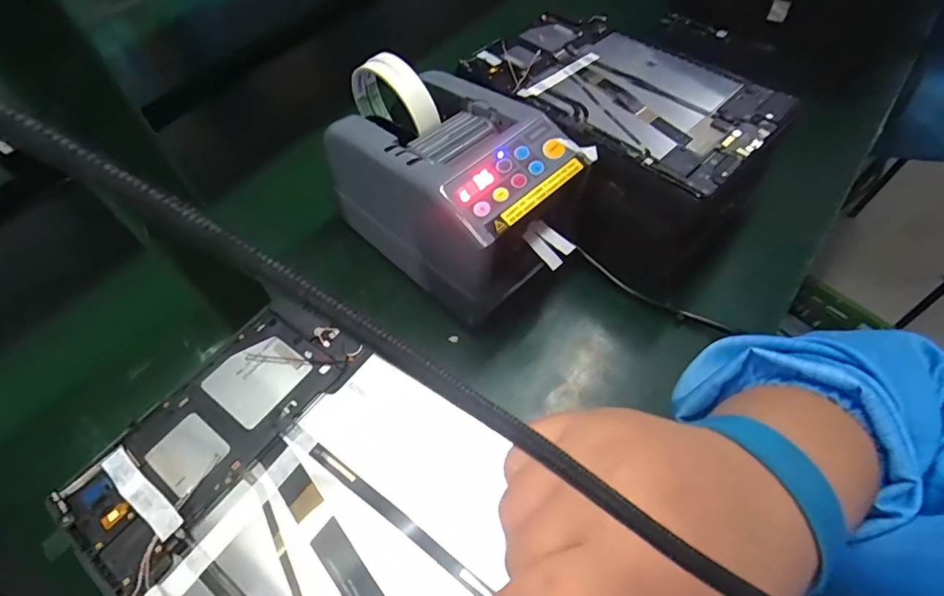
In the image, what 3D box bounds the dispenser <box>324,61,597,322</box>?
[{"bbox_3d":[-0.014,-0.087,0.368,0.202,0.138,0.112,34,65,23],"label":"dispenser"}]

